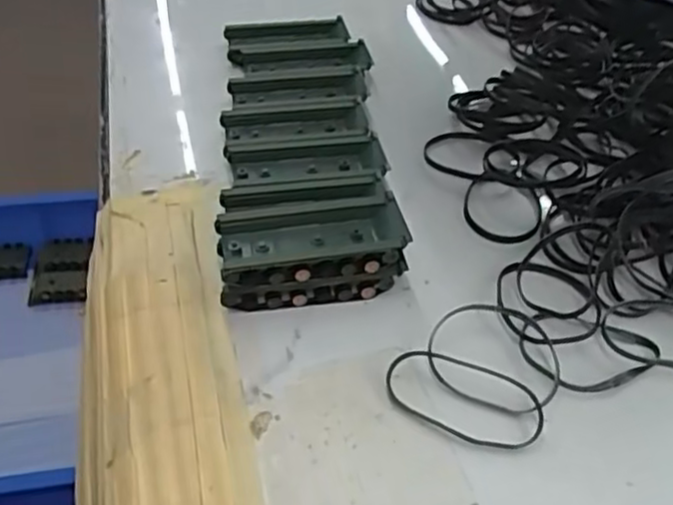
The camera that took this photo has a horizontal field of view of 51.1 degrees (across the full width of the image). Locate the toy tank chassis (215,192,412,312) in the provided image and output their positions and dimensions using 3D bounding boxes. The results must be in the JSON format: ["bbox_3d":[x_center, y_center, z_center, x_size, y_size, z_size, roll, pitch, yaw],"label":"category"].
[{"bbox_3d":[-0.014,-0.003,0.387,0.098,0.032,0.054,-6,44,-7],"label":"toy tank chassis"}]

